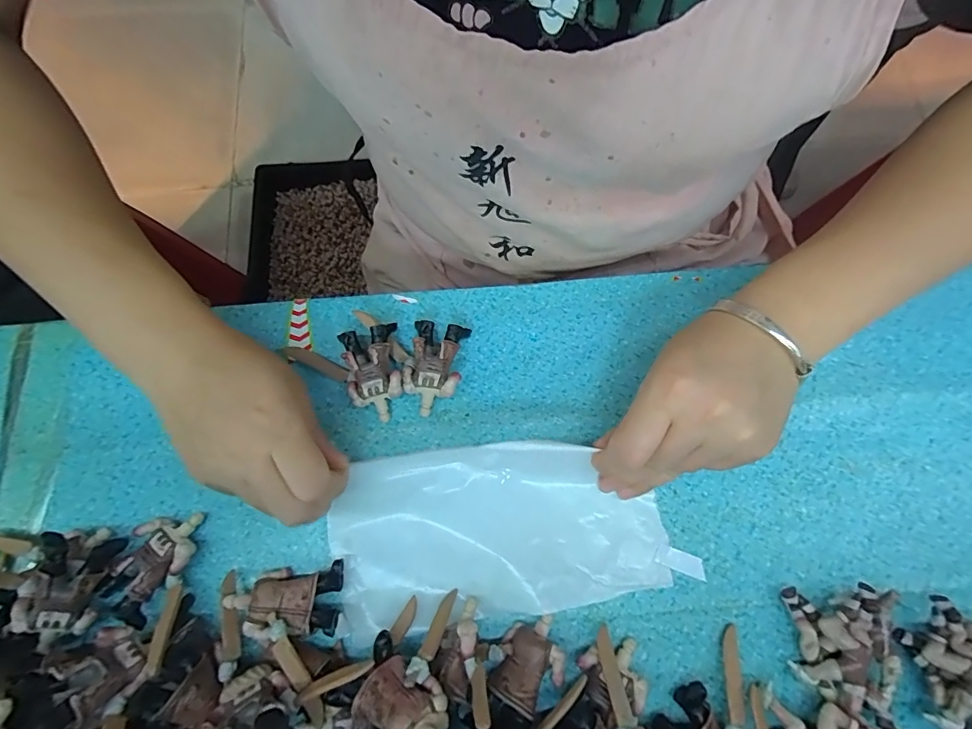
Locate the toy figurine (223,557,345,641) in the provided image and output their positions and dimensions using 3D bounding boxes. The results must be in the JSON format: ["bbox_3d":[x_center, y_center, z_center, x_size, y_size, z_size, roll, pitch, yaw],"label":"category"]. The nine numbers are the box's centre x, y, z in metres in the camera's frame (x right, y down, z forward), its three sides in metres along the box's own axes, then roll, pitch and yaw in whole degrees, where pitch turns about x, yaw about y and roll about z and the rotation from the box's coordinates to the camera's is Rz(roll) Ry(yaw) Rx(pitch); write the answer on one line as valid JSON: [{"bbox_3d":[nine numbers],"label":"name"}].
[{"bbox_3d":[-0.109,0.130,0.259,0.058,0.024,0.033,-5,75,-1],"label":"toy figurine"}]

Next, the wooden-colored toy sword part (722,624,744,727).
[{"bbox_3d":[0.132,0.166,0.253,0.008,0.008,0.045,10,57,5],"label":"wooden-colored toy sword part"}]

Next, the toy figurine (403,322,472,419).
[{"bbox_3d":[-0.034,0.002,0.302,0.037,0.019,0.057,9,75,3],"label":"toy figurine"}]

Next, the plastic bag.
[{"bbox_3d":[0.009,0.093,0.272,0.195,0.027,0.094,-9,76,-2],"label":"plastic bag"}]

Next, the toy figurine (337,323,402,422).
[{"bbox_3d":[-0.071,0.005,0.297,0.034,0.022,0.055,-11,75,-3],"label":"toy figurine"}]

